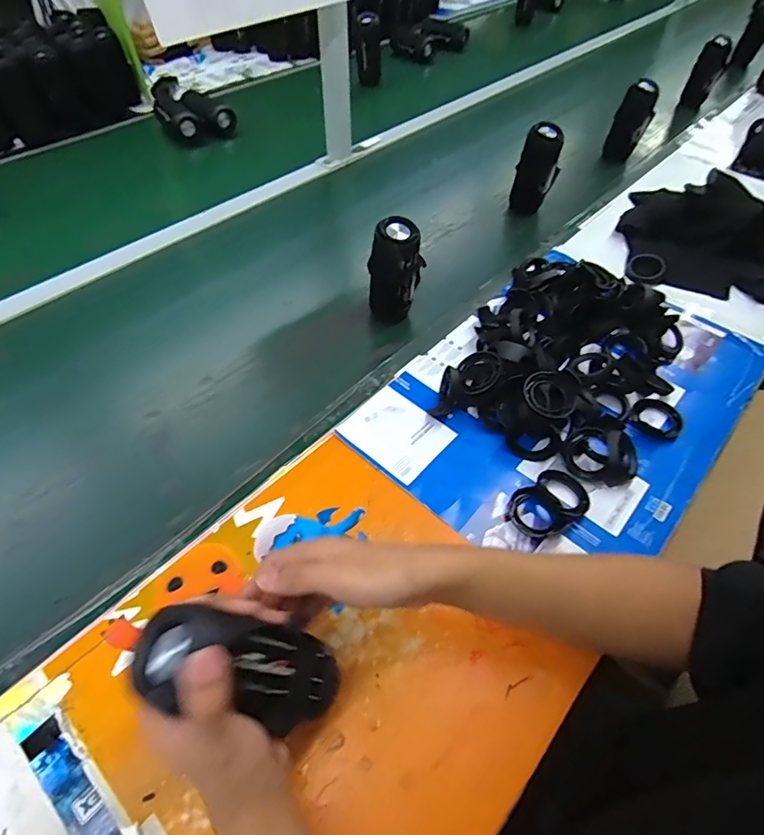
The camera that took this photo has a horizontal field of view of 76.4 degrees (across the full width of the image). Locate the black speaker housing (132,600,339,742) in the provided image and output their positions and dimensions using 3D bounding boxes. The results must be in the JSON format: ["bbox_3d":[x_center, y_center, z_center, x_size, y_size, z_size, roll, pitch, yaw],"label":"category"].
[{"bbox_3d":[-0.084,0.176,0.342,0.160,0.042,0.067,35,43,-31],"label":"black speaker housing"}]

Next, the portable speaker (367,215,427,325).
[{"bbox_3d":[0.020,-0.214,0.713,0.057,0.142,0.064,30,57,20],"label":"portable speaker"}]

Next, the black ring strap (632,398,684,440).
[{"bbox_3d":[0.354,0.001,0.620,0.059,0.015,0.064,15,53,10],"label":"black ring strap"}]

